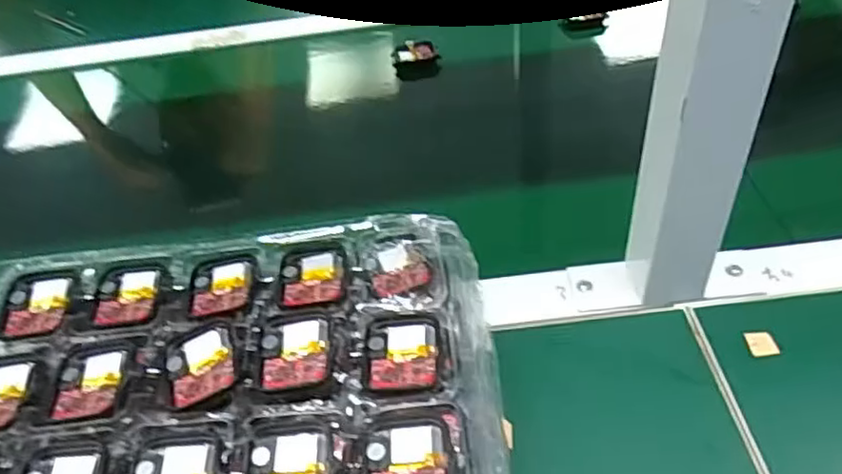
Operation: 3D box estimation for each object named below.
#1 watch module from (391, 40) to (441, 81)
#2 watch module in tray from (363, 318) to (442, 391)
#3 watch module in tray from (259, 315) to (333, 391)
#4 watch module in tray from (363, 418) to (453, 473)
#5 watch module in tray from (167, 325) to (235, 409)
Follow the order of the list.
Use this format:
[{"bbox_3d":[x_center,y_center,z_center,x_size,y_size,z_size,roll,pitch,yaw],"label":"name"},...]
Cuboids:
[{"bbox_3d":[-0.006,-0.187,0.689,0.046,0.028,0.035,-13,44,-5],"label":"watch module"},{"bbox_3d":[-0.008,0.055,0.312,0.036,0.004,0.042,-3,44,5],"label":"watch module in tray"},{"bbox_3d":[-0.059,0.053,0.313,0.034,0.007,0.039,-9,44,0],"label":"watch module in tray"},{"bbox_3d":[-0.005,0.095,0.273,0.036,0.007,0.039,-7,44,1],"label":"watch module in tray"},{"bbox_3d":[-0.106,0.060,0.314,0.033,0.007,0.040,-18,45,-10],"label":"watch module in tray"}]

